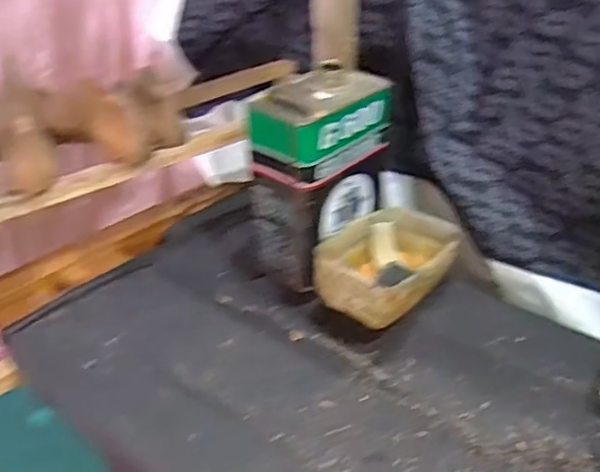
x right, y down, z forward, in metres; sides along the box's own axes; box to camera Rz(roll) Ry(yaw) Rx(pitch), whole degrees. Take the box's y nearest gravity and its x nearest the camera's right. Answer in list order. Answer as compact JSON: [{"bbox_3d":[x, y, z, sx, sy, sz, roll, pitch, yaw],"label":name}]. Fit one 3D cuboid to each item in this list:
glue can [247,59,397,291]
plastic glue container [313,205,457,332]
[{"bbox_3d":[0.018,-0.076,0.841,0.112,0.238,0.165,23,36,34],"label":"glue can"},{"bbox_3d":[0.113,0.031,0.827,0.131,0.084,0.188,18,33,28],"label":"plastic glue container"}]

